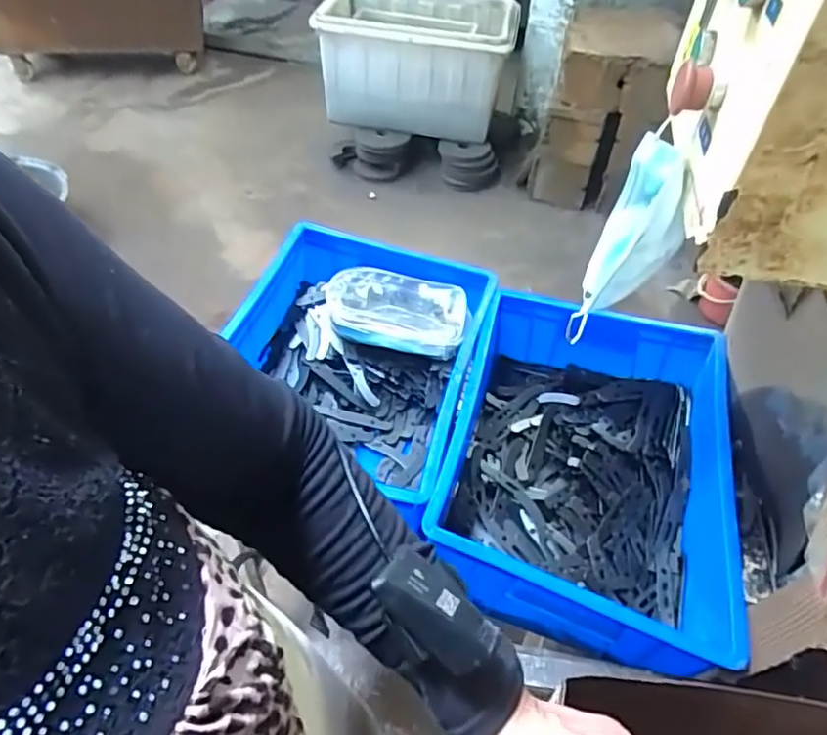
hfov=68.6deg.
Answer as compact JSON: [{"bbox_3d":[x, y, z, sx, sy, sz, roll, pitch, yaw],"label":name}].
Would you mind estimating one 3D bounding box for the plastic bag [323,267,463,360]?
[{"bbox_3d":[-0.023,-0.081,0.849,0.187,0.049,0.109,9,50,3],"label":"plastic bag"}]

